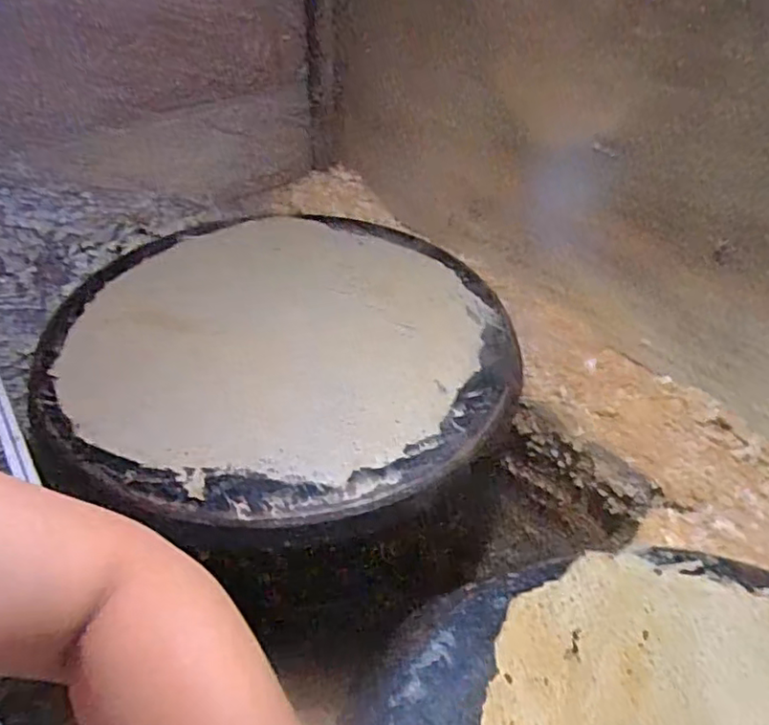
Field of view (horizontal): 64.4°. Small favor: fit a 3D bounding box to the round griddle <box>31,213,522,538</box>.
[{"bbox_3d":[-0.134,-0.031,0.829,0.592,0.060,0.589,1,42,-1],"label":"round griddle"}]

